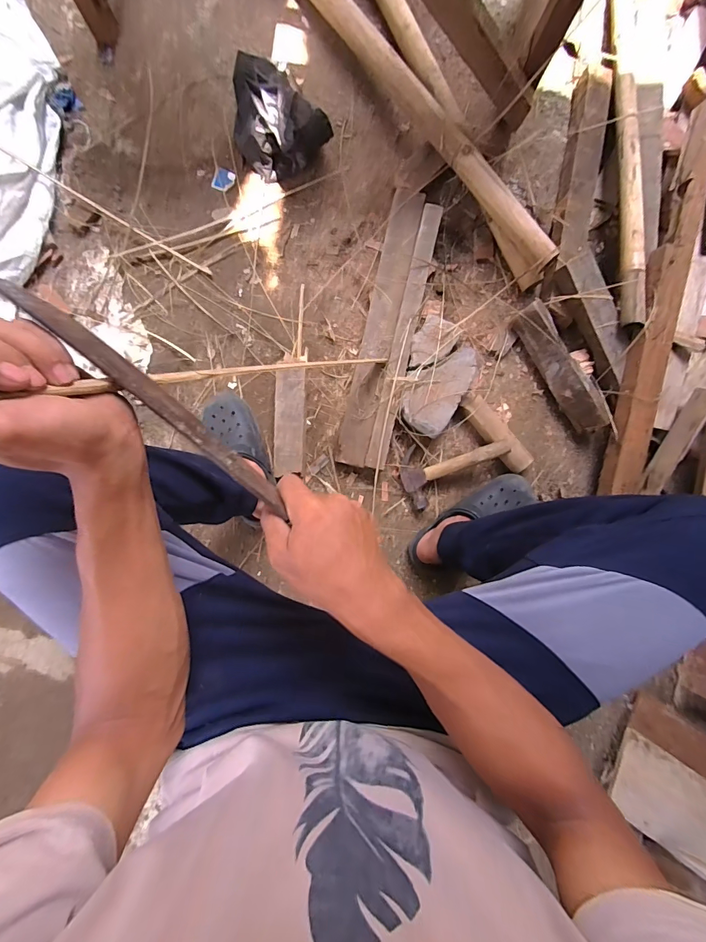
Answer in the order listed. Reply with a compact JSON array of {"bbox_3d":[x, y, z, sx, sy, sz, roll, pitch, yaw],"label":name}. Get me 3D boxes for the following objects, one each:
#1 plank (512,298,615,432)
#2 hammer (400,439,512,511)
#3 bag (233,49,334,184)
[{"bbox_3d":[0.414,-0.203,0.782,0.063,0.049,0.273,-33,91,-2],"label":"plank"},{"bbox_3d":[0.202,-0.012,0.787,0.214,0.027,0.115,-23,90,15],"label":"hammer"},{"bbox_3d":[-0.152,-0.668,0.763,0.139,0.114,0.175,-41,91,-1],"label":"bag"}]

